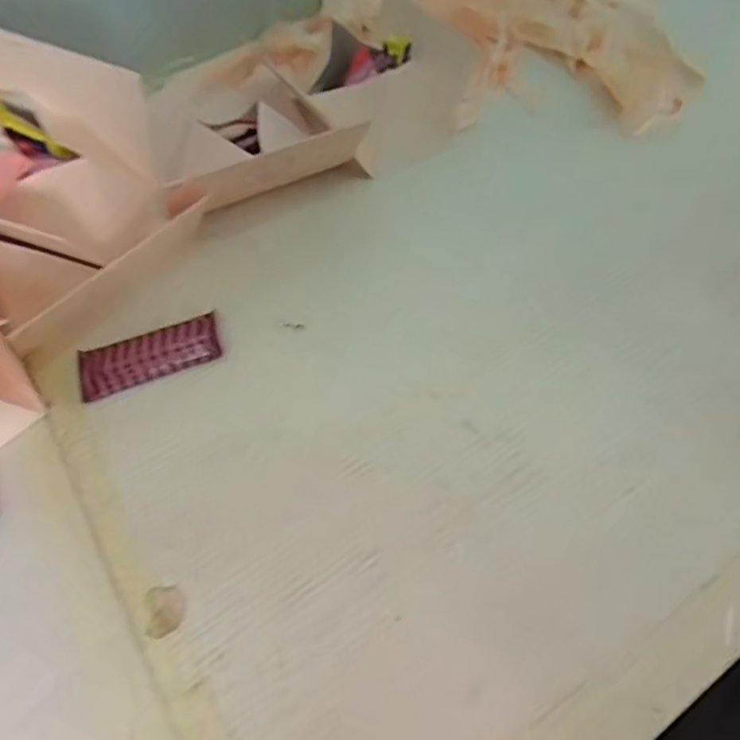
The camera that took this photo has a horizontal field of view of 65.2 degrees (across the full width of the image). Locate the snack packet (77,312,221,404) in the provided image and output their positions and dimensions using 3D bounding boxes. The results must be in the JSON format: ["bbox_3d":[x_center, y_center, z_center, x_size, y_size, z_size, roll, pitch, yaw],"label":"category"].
[{"bbox_3d":[-0.153,-0.010,0.403,0.096,0.008,0.040,-19,56,-9],"label":"snack packet"}]

